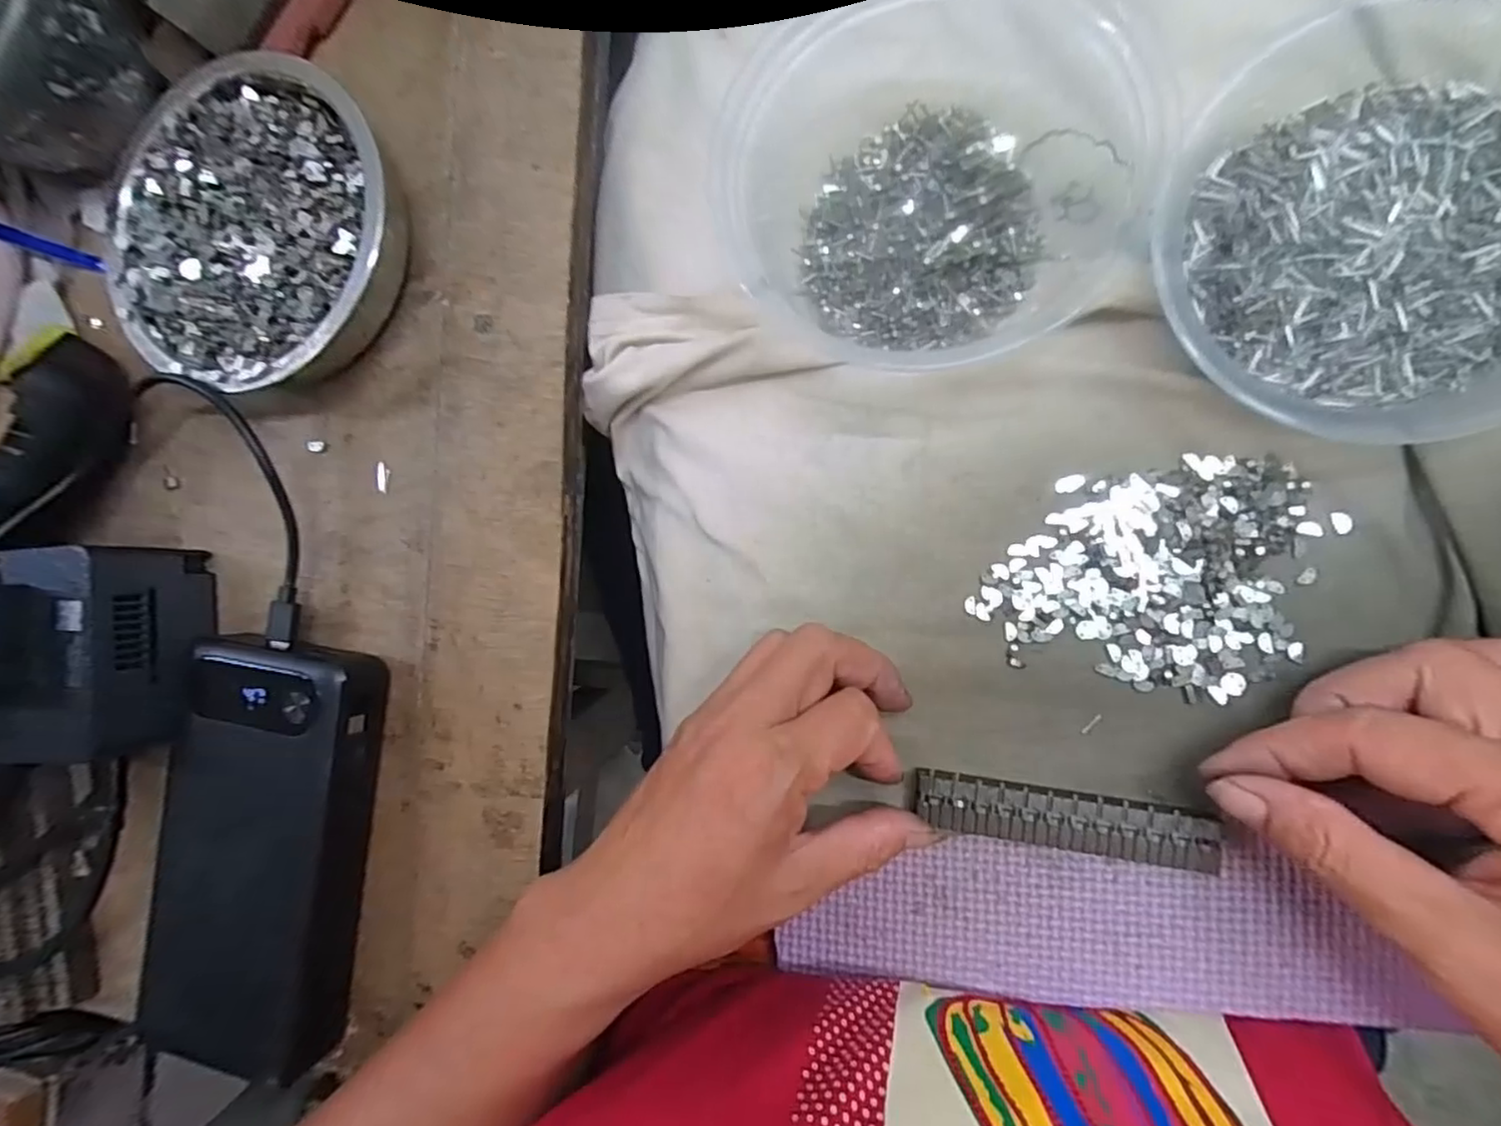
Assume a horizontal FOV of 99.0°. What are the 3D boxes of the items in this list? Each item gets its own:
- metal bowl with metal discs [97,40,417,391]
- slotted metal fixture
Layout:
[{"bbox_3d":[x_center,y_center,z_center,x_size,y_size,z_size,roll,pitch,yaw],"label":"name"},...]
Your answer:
[{"bbox_3d":[-0.184,-0.124,0.241,0.113,0.028,0.115,0,89,11],"label":"metal bowl with metal discs"},{"bbox_3d":[0.107,0.089,0.220,0.096,0.004,0.020,7,89,10],"label":"slotted metal fixture"}]

